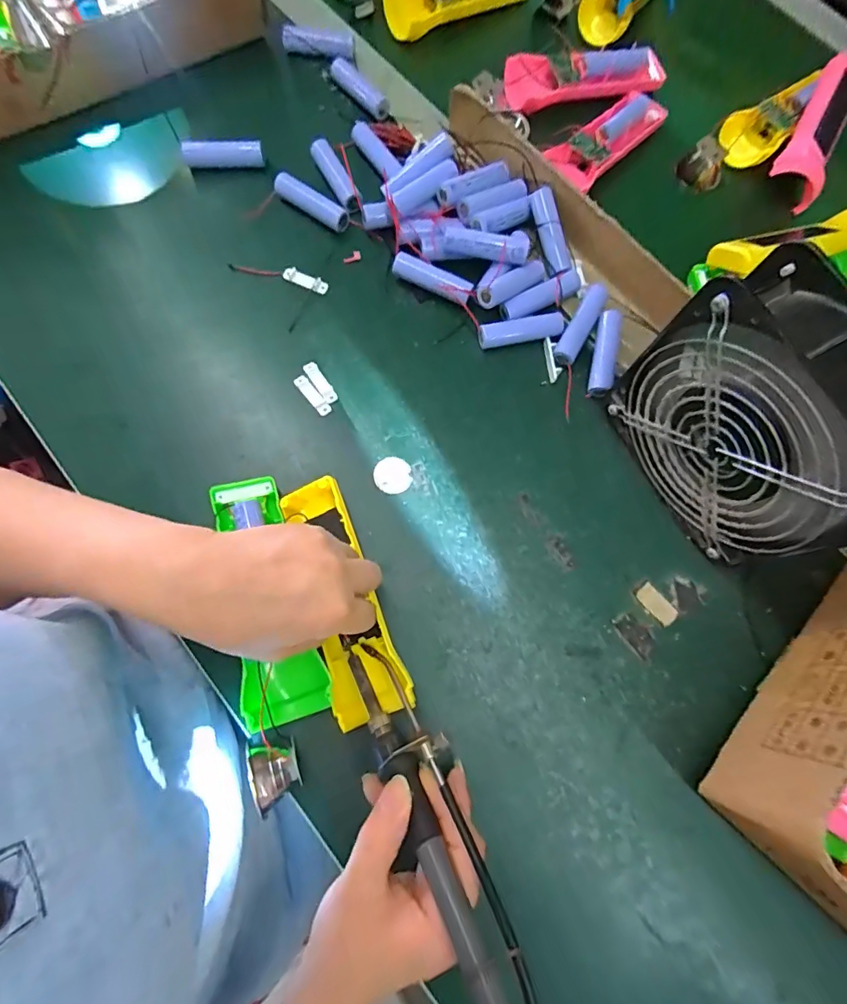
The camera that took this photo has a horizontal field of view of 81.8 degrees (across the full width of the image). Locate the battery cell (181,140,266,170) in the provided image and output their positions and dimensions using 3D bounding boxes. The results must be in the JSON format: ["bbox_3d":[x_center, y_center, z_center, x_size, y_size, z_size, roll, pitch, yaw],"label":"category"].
[{"bbox_3d":[-0.168,-0.293,0.412,0.064,0.019,0.013,-6,76,-3],"label":"battery cell"}]

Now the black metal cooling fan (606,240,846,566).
[{"bbox_3d":[0.197,-0.042,0.297,0.061,0.147,0.146,-28,78,-10],"label":"black metal cooling fan"}]

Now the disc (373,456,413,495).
[{"bbox_3d":[-0.023,-0.020,0.358,0.027,0.004,0.028,0,76,-1],"label":"disc"}]

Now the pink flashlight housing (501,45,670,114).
[{"bbox_3d":[0.155,-0.401,0.456,0.157,0.020,0.043,-14,75,-7],"label":"pink flashlight housing"}]

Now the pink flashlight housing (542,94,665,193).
[{"bbox_3d":[0.167,-0.330,0.439,0.043,0.019,0.130,42,76,9],"label":"pink flashlight housing"}]

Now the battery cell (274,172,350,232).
[{"bbox_3d":[-0.093,-0.251,0.409,0.065,0.018,0.017,31,77,6],"label":"battery cell"}]

